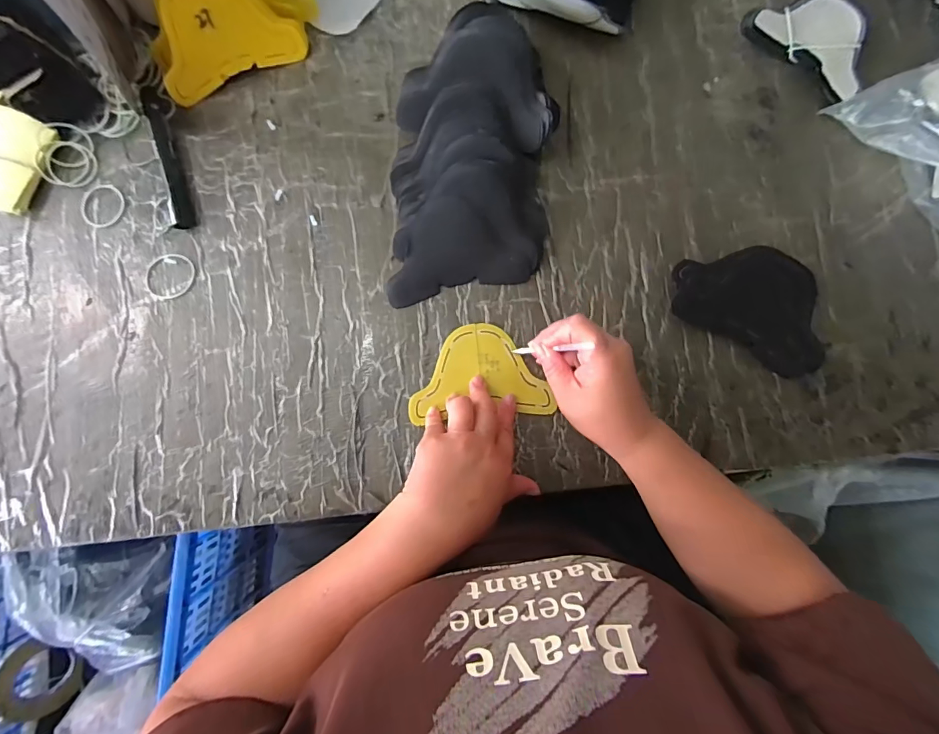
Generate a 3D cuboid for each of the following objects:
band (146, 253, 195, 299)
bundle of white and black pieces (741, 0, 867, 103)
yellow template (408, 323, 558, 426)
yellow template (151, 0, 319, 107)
[{"bbox_3d":[-0.293,-0.088,0.435,0.048,0.004,0.045,0,85,-2],"label":"band"},{"bbox_3d":[0.366,-0.350,0.470,0.131,0.022,0.090,41,85,2],"label":"bundle of white and black pieces"},{"bbox_3d":[0.009,0.004,0.431,0.134,0.005,0.089,-5,85,-3],"label":"yellow template"},{"bbox_3d":[-0.234,-0.338,0.424,0.160,0.101,0.040,-26,59,-5],"label":"yellow template"}]

